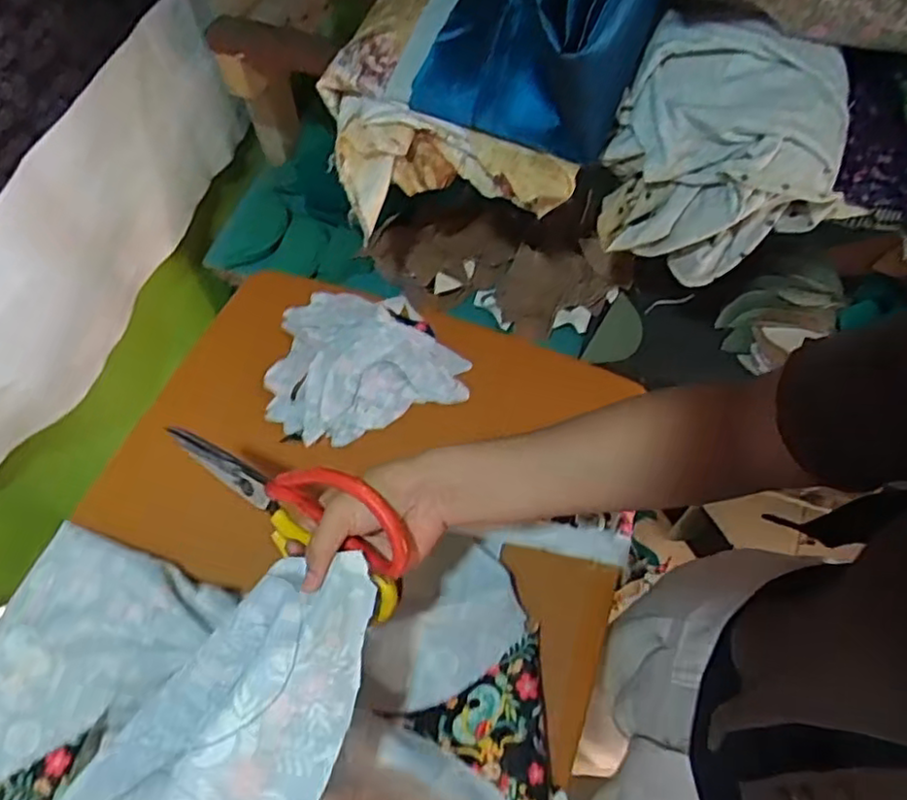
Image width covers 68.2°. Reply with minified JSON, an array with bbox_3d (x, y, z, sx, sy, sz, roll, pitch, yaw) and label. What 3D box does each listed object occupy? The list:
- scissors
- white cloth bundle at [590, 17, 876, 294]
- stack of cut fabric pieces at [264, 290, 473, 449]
[{"bbox_3d":[-0.116,0.068,0.453,0.206,0.088,0.015,25,34,24],"label":"scissors"},{"bbox_3d":[0.238,-0.207,0.581,0.199,0.159,0.119,8,62,5],"label":"white cloth bundle"},{"bbox_3d":[-0.097,-0.050,0.693,0.193,0.028,0.168,-14,62,-7],"label":"stack of cut fabric pieces"}]

